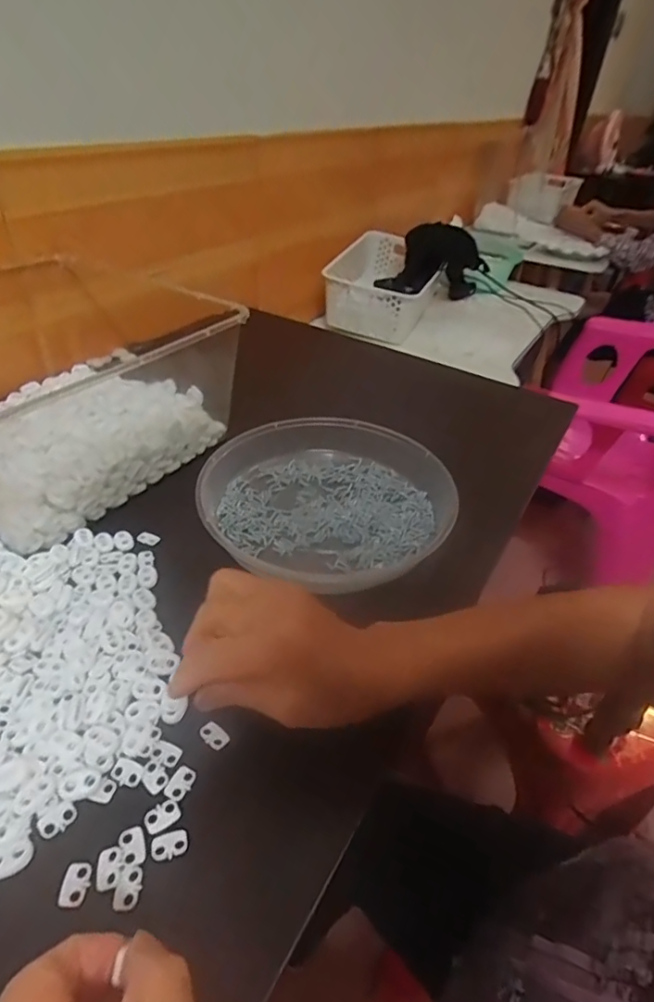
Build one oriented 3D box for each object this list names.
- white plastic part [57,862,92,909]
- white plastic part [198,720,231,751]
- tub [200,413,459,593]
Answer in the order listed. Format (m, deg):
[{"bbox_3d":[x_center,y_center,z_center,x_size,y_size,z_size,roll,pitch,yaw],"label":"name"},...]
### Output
[{"bbox_3d":[-0.129,0.196,0.268,0.014,0.004,0.019,1,39,-4],"label":"white plastic part"},{"bbox_3d":[-0.071,0.148,0.332,0.019,0.004,0.013,30,45,28],"label":"white plastic part"},{"bbox_3d":[0.000,-0.010,0.506,0.230,0.037,0.209,-5,40,-12],"label":"tub"}]

